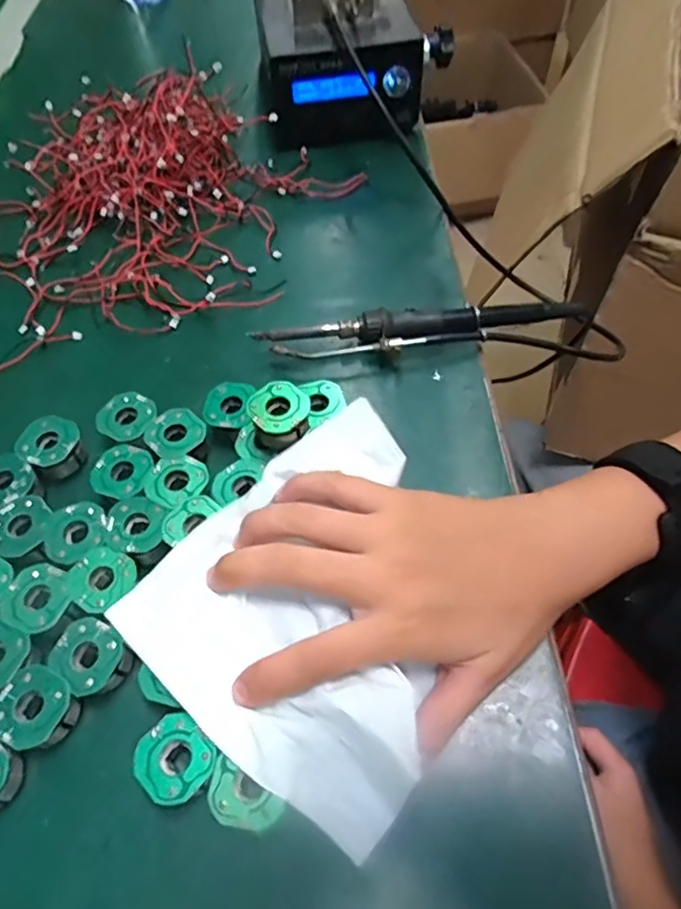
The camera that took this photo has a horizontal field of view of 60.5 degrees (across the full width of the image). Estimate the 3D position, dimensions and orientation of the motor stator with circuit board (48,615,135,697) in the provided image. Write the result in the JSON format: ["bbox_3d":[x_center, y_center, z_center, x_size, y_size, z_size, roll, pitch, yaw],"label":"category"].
[{"bbox_3d":[-0.112,0.091,0.265,0.031,0.019,0.028,35,66,21],"label":"motor stator with circuit board"}]

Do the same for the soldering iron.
[{"bbox_3d":[0.050,-0.076,0.365,0.194,0.024,0.027,-10,58,-4],"label":"soldering iron"}]

